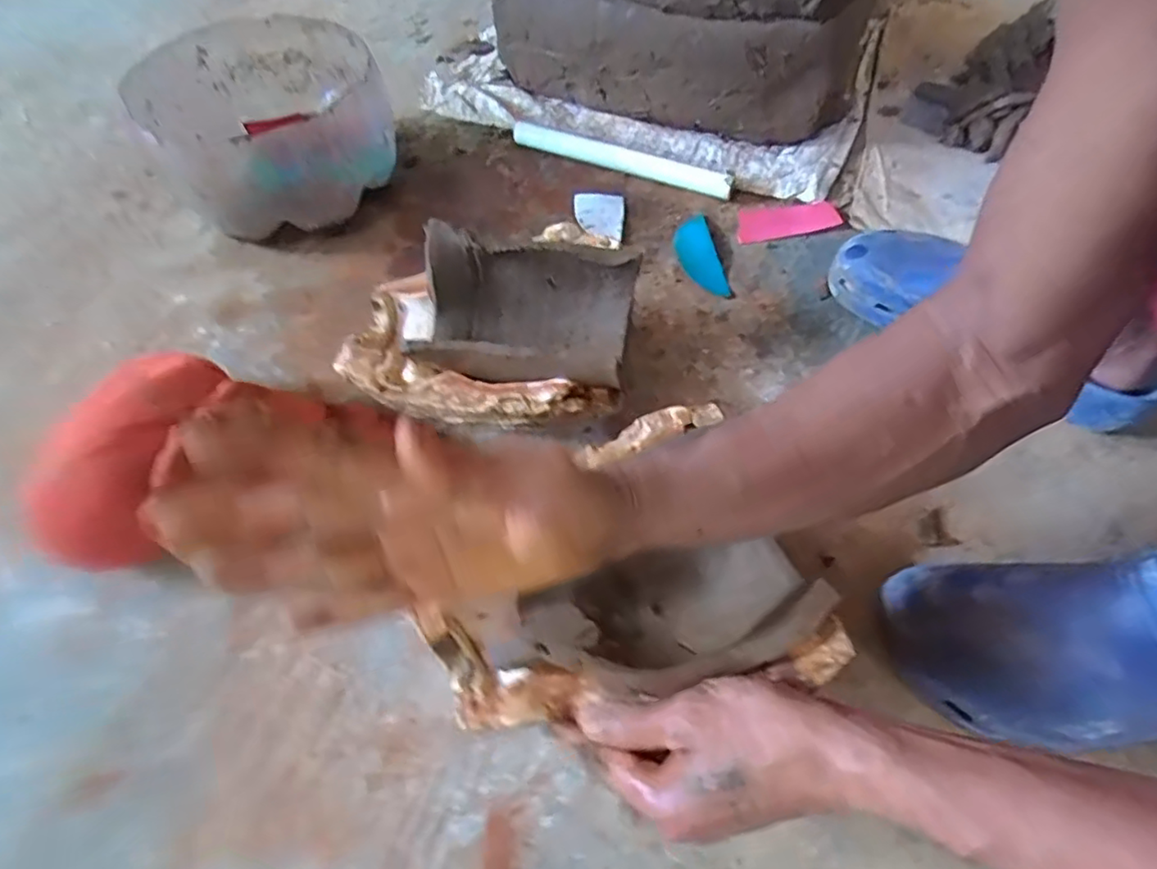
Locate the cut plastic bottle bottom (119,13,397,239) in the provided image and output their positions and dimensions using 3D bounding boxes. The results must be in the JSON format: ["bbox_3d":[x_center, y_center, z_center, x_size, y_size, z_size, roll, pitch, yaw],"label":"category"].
[{"bbox_3d":[-0.322,-0.323,0.656,0.227,0.126,0.248,-28,61,-15],"label":"cut plastic bottle bottom"}]

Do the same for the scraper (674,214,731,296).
[{"bbox_3d":[0.122,-0.187,0.623,0.043,0.013,0.107,-8,58,-3],"label":"scraper"}]

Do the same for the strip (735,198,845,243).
[{"bbox_3d":[0.223,-0.229,0.650,0.114,0.004,0.051,-8,58,-3],"label":"strip"}]

